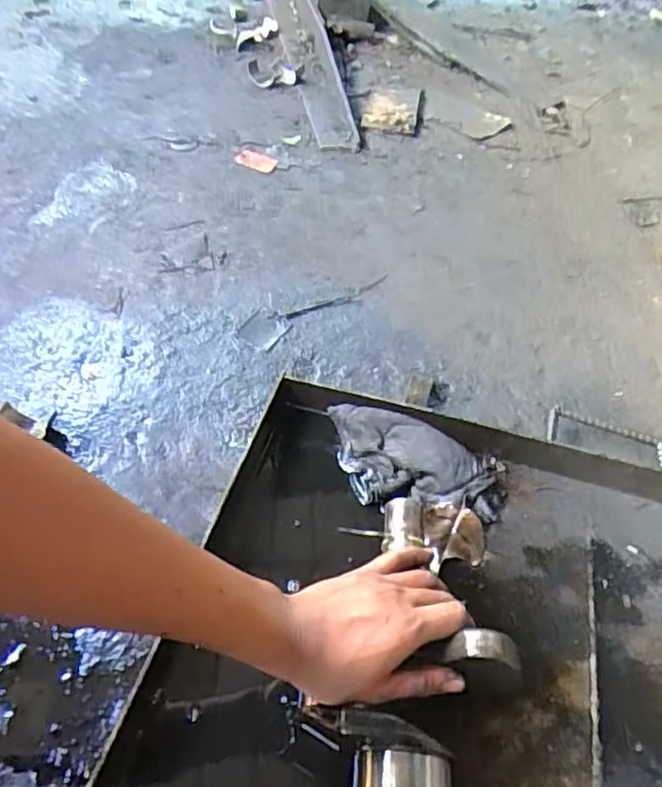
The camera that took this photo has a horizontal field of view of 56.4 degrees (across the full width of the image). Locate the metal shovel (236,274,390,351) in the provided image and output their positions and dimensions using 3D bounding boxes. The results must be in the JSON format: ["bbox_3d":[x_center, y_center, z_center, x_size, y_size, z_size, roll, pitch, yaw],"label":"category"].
[{"bbox_3d":[-0.020,-0.119,0.826,0.232,0.008,0.062,-30,59,-26],"label":"metal shovel"}]

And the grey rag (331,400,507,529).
[{"bbox_3d":[0.087,0.070,0.636,0.189,0.042,0.099,10,50,2],"label":"grey rag"}]

